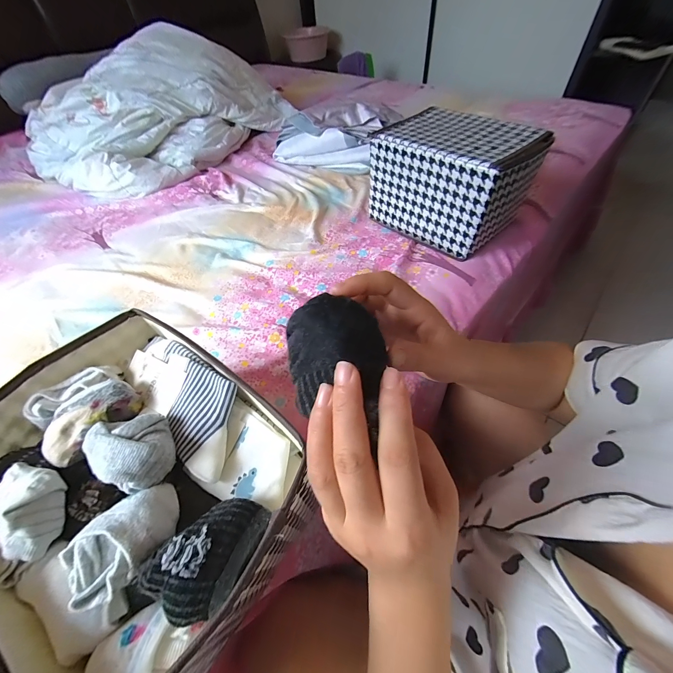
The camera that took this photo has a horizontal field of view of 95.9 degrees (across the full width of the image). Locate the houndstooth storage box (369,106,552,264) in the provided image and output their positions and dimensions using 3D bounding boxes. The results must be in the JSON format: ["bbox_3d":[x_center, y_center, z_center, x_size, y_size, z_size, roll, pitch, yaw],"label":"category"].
[{"bbox_3d":[0.224,-0.312,0.608,0.217,0.158,0.264,-36,57,-20],"label":"houndstooth storage box"}]

